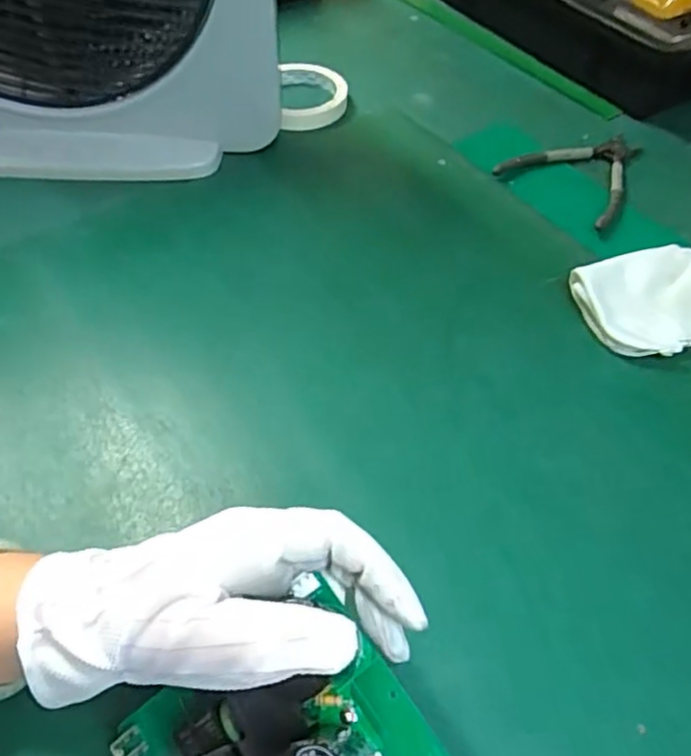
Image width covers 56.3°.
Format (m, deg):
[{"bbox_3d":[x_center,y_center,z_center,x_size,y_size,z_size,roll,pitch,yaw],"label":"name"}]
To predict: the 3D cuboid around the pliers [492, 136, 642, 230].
[{"bbox_3d":[0.194,-0.184,0.572,0.109,0.016,0.134,22,55,15],"label":"pliers"}]

